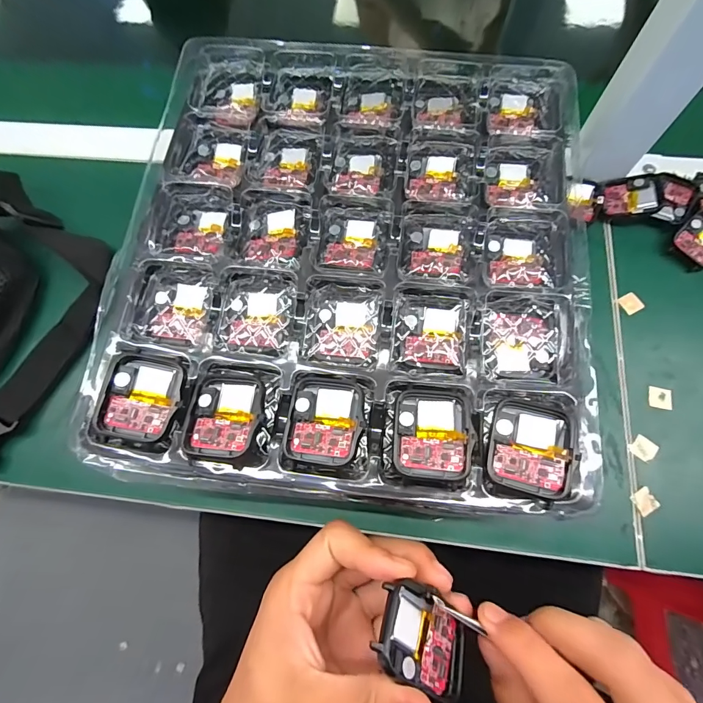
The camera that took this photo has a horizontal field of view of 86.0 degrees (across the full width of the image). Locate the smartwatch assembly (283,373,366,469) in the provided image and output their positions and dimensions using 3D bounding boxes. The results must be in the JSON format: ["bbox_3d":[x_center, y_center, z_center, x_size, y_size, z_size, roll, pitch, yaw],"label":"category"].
[{"bbox_3d":[-0.013,0.034,0.189,0.036,0.008,0.043,9,72,5],"label":"smartwatch assembly"}]

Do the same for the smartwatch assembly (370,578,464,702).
[{"bbox_3d":[0.033,0.125,0.165,0.044,0.008,0.034,37,40,-12],"label":"smartwatch assembly"}]

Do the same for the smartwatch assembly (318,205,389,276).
[{"bbox_3d":[0.001,-0.067,0.233,0.040,0.007,0.043,8,72,5],"label":"smartwatch assembly"}]

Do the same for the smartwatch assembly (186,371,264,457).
[{"bbox_3d":[-0.063,0.032,0.193,0.036,0.011,0.044,4,72,4],"label":"smartwatch assembly"}]

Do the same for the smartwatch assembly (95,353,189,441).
[{"bbox_3d":[-0.107,0.024,0.196,0.038,0.011,0.044,8,72,5],"label":"smartwatch assembly"}]

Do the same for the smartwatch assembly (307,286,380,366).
[{"bbox_3d":[-0.005,-0.015,0.216,0.038,0.007,0.045,6,72,5],"label":"smartwatch assembly"}]

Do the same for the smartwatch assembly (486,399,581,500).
[{"bbox_3d":[0.086,0.045,0.180,0.036,0.011,0.042,17,73,8],"label":"smartwatch assembly"}]

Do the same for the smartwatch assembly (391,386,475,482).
[{"bbox_3d":[0.039,0.039,0.186,0.036,0.008,0.044,5,72,4],"label":"smartwatch assembly"}]

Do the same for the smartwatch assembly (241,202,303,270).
[{"bbox_3d":[-0.050,-0.072,0.235,0.036,0.010,0.048,0,72,3],"label":"smartwatch assembly"}]

